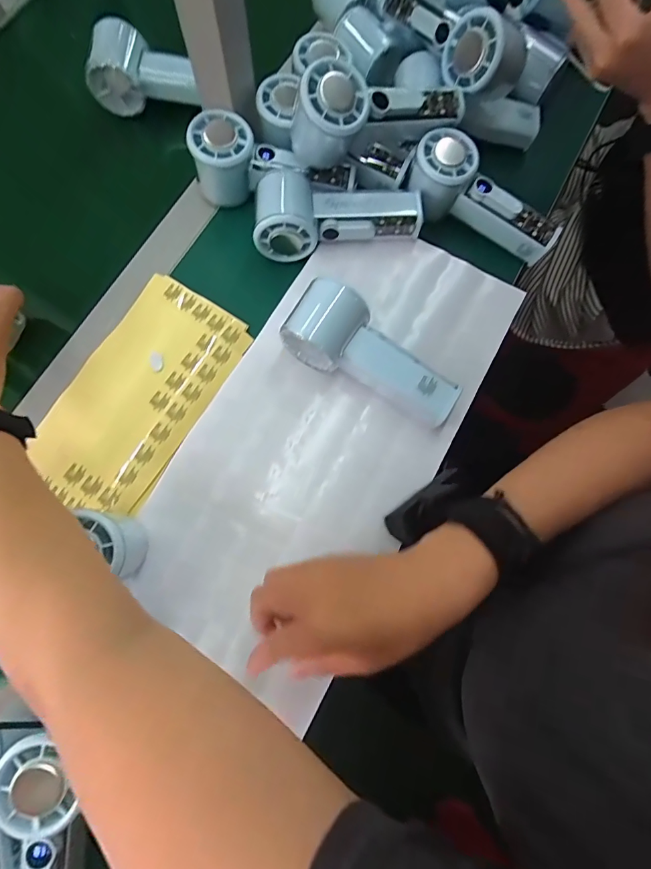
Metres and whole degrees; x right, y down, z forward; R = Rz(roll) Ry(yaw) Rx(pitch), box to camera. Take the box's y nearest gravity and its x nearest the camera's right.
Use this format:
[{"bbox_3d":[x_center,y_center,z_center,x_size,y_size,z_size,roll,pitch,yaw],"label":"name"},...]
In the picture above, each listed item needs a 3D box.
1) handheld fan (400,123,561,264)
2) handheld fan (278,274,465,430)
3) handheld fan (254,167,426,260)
[{"bbox_3d":[0.150,-0.223,0.403,0.151,0.050,0.054,30,75,-9],"label":"handheld fan"},{"bbox_3d":[0.038,-0.063,0.355,0.154,0.054,0.060,32,75,-8],"label":"handheld fan"},{"bbox_3d":[0.012,-0.209,0.393,0.152,0.051,0.065,-2,75,-3],"label":"handheld fan"}]

